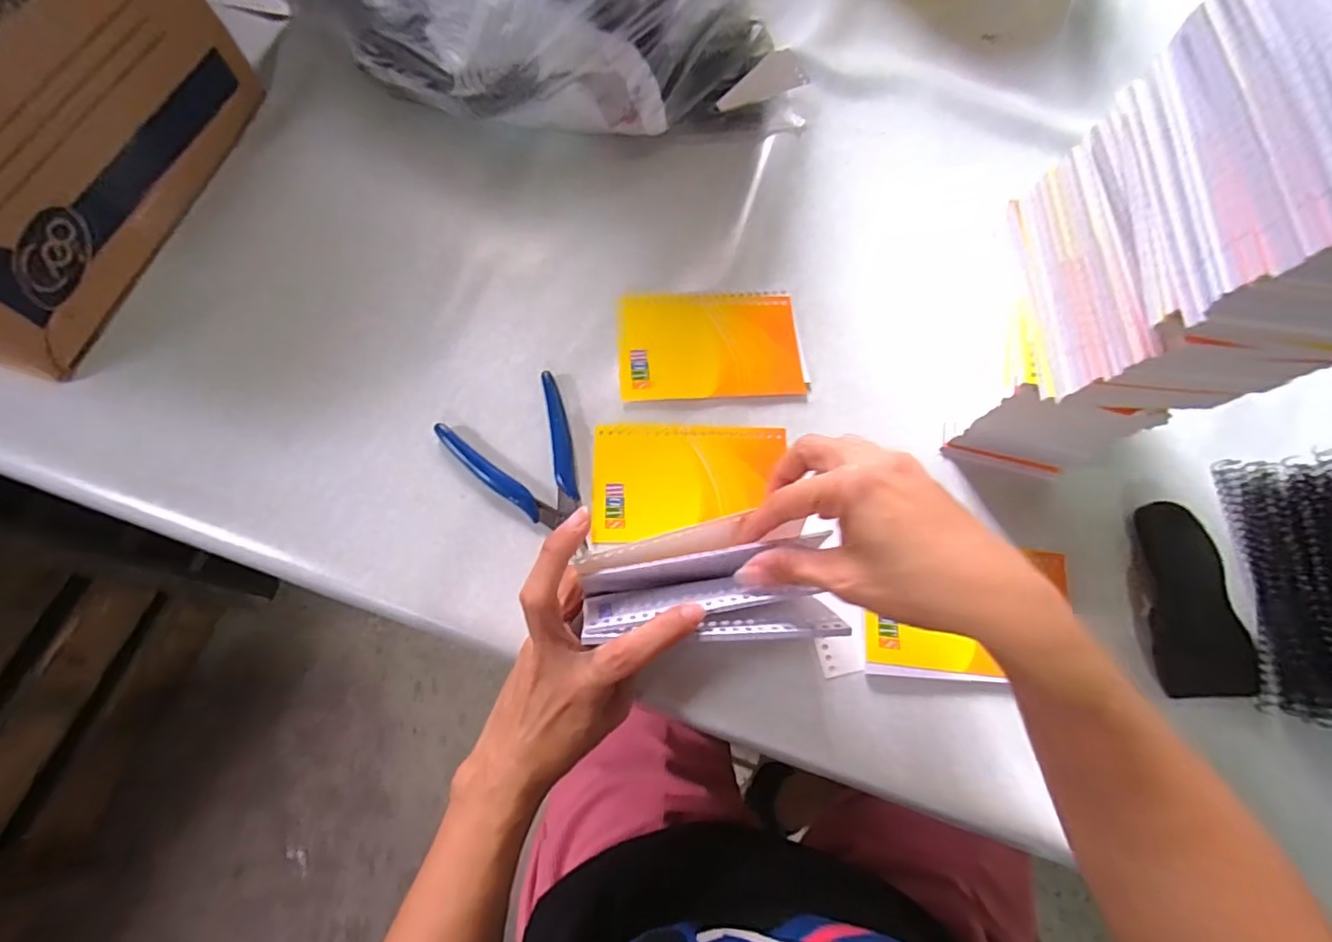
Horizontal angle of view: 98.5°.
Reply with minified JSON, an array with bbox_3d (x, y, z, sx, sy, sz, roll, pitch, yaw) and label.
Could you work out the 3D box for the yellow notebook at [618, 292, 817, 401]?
[{"bbox_3d":[0.033,-0.090,0.406,0.130,0.011,0.079,-2,82,-6],"label":"yellow notebook"}]

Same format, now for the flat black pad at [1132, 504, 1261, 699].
[{"bbox_3d":[0.331,0.080,0.361,0.061,0.016,0.115,5,70,-1],"label":"flat black pad"}]

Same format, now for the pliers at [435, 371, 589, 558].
[{"bbox_3d":[-0.083,0.002,0.368,0.080,0.008,0.117,-30,74,-12],"label":"pliers"}]

